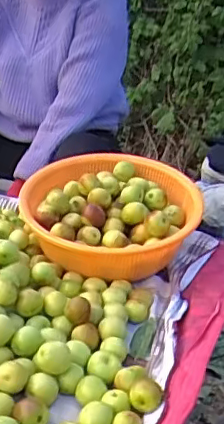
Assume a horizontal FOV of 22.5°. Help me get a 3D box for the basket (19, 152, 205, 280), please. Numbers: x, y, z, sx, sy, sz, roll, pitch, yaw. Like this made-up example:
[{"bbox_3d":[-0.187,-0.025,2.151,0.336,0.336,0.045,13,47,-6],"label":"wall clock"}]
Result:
[{"bbox_3d":[-0.002,0.001,0.842,0.263,0.094,0.238,5,23,-3],"label":"basket"}]

